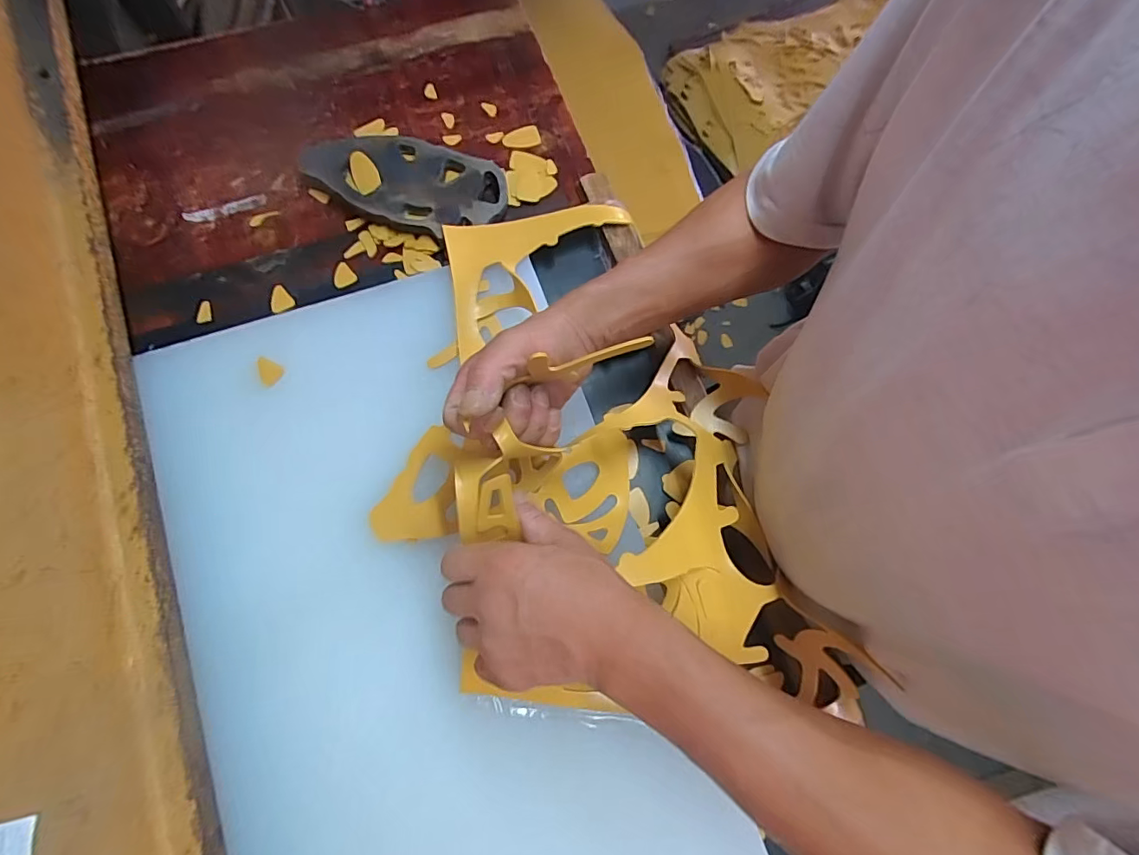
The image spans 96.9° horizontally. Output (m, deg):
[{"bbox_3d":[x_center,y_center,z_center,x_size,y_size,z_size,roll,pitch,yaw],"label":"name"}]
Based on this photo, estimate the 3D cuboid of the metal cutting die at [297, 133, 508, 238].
[{"bbox_3d":[-0.187,-0.283,0.581,0.230,0.034,0.109,19,74,3],"label":"metal cutting die"}]

